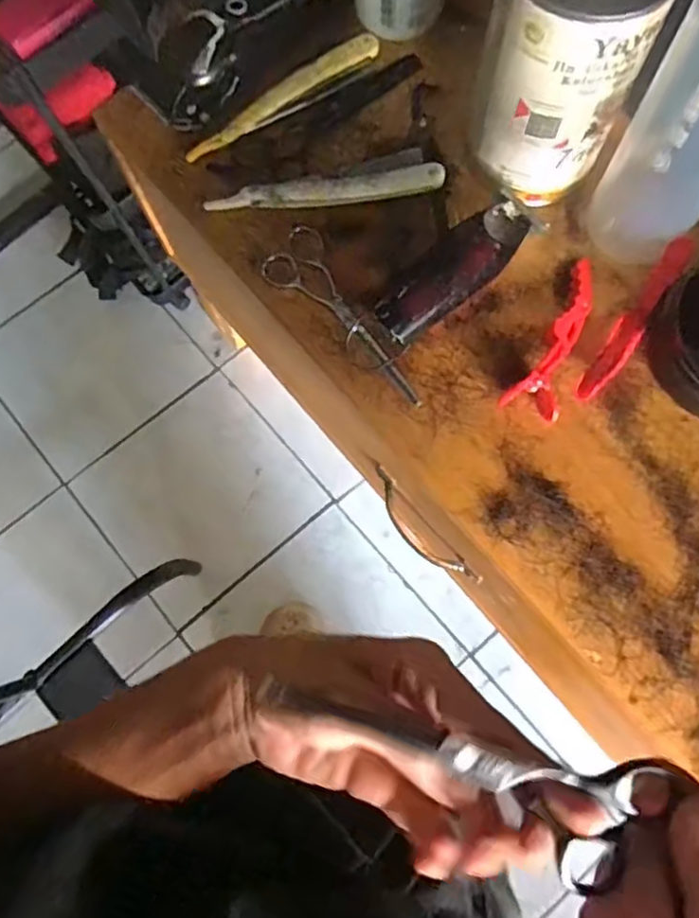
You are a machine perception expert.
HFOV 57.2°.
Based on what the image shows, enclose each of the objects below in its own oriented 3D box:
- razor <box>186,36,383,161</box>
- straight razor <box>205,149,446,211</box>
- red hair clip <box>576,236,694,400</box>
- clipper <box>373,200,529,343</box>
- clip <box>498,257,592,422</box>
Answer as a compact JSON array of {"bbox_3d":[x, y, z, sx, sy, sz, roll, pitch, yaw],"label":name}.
[{"bbox_3d":[-0.045,-0.251,0.445,0.155,0.013,0.023,-35,76,-9],"label":"razor"},{"bbox_3d":[-0.017,-0.181,0.419,0.150,0.024,0.027,-1,74,1],"label":"straight razor"},{"bbox_3d":[0.173,-0.083,0.387,0.016,0.010,0.112,33,90,10],"label":"red hair clip"},{"bbox_3d":[0.064,-0.113,0.397,0.109,0.037,0.038,-37,77,-8],"label":"clipper"},{"bbox_3d":[0.125,-0.075,0.395,0.031,0.018,0.102,20,75,7],"label":"clip"}]

